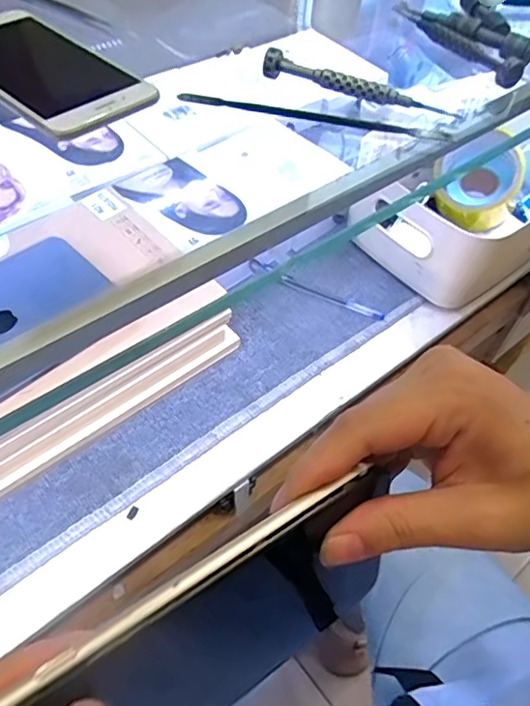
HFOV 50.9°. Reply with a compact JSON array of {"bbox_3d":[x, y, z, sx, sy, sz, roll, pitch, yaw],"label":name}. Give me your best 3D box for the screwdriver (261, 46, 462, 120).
[{"bbox_3d":[0.060,-0.169,0.353,0.127,0.015,0.010,18,54,10],"label":"screwdriver"}]

